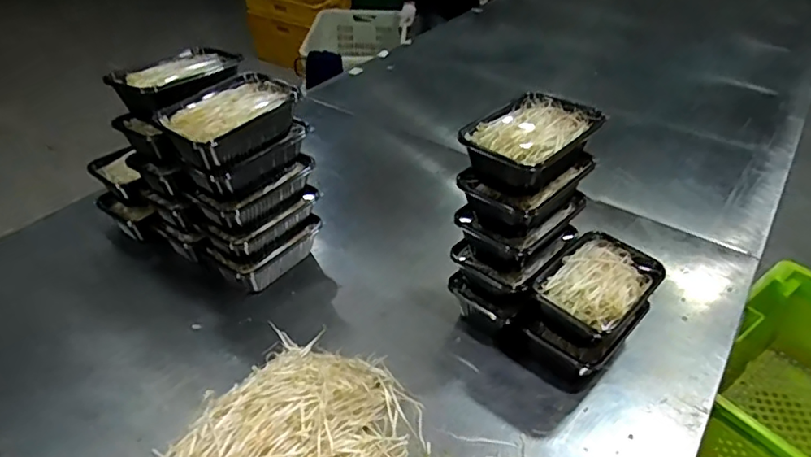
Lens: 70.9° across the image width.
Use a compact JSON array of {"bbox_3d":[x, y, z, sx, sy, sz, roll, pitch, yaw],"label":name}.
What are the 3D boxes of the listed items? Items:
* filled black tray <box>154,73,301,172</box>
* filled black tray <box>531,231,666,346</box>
[{"bbox_3d":[-0.242,-0.150,0.790,0.122,0.058,0.184,28,45,29],"label":"filled black tray"},{"bbox_3d":[0.263,0.083,0.785,0.123,0.060,0.186,31,47,32],"label":"filled black tray"}]

